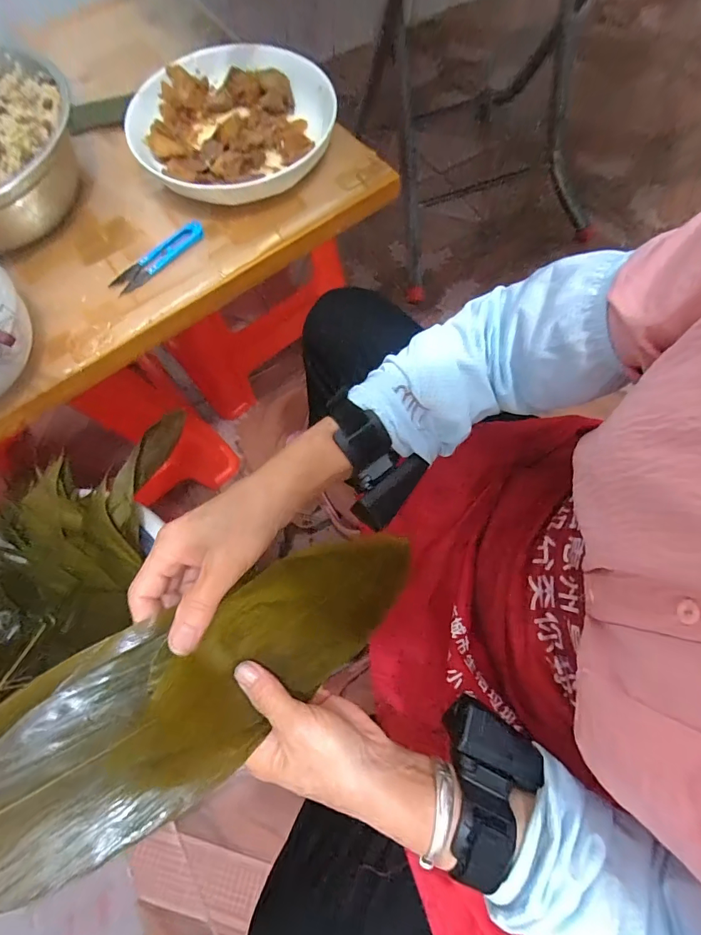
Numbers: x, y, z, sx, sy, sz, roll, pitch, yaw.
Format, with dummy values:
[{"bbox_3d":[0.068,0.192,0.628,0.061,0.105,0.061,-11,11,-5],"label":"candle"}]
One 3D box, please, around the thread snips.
[{"bbox_3d":[-0.183,-0.202,0.383,0.099,0.016,0.020,-41,75,-12],"label":"thread snips"}]

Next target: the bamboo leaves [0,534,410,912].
[{"bbox_3d":[-0.071,0.129,0.286,0.329,0.022,0.101,-22,68,-40],"label":"bamboo leaves"}]

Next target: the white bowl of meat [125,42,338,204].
[{"bbox_3d":[-0.117,-0.357,0.418,0.209,0.043,0.215,0,71,1],"label":"white bowl of meat"}]

